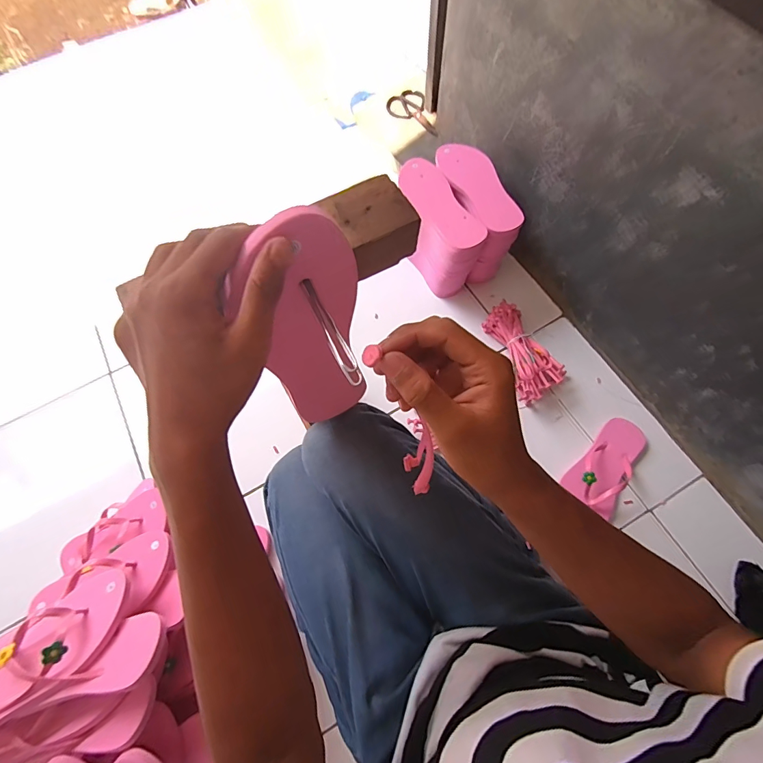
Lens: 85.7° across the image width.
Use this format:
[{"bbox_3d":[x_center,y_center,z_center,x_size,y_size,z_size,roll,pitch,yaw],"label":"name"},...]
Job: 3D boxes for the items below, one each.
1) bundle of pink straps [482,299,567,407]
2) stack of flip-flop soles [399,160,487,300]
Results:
[{"bbox_3d":[0.294,-0.068,0.853,0.101,0.057,0.219,-18,68,-5],"label":"bundle of pink straps"},{"bbox_3d":[0.115,-0.313,0.889,0.088,0.199,0.239,-26,69,-8],"label":"stack of flip-flop soles"}]

